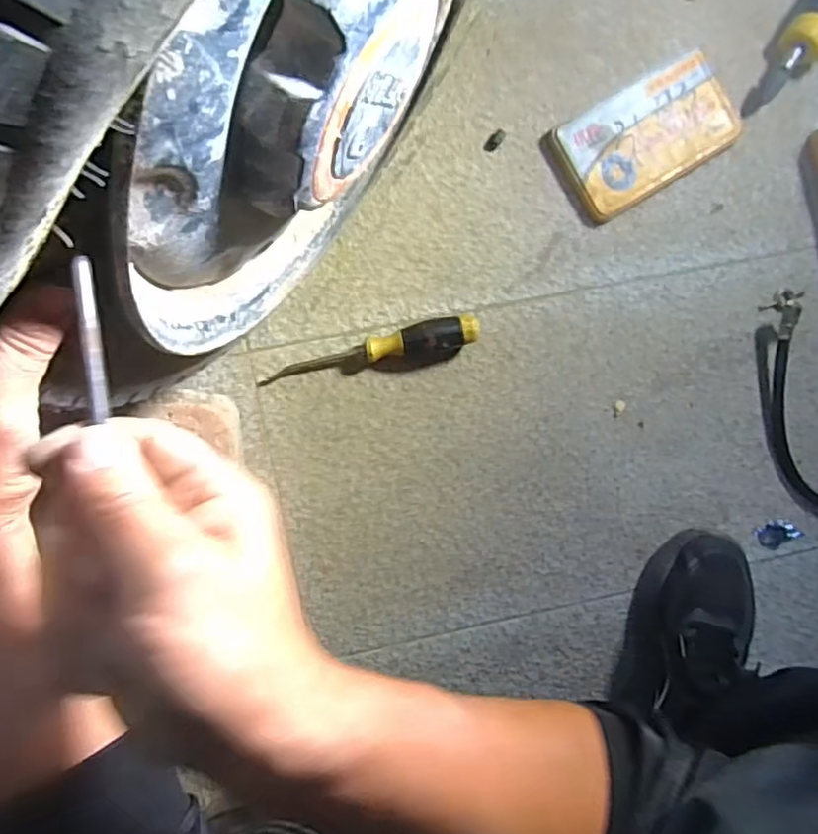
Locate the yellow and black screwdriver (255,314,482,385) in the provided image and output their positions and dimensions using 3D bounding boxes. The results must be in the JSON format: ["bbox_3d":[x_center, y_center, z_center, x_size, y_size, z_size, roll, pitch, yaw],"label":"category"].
[{"bbox_3d":[-0.034,-0.060,0.551,0.199,0.028,0.027,-13,93,-3],"label":"yellow and black screwdriver"}]

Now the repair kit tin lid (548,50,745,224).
[{"bbox_3d":[0.225,-0.265,0.568,0.169,0.016,0.096,-32,94,-2],"label":"repair kit tin lid"}]

